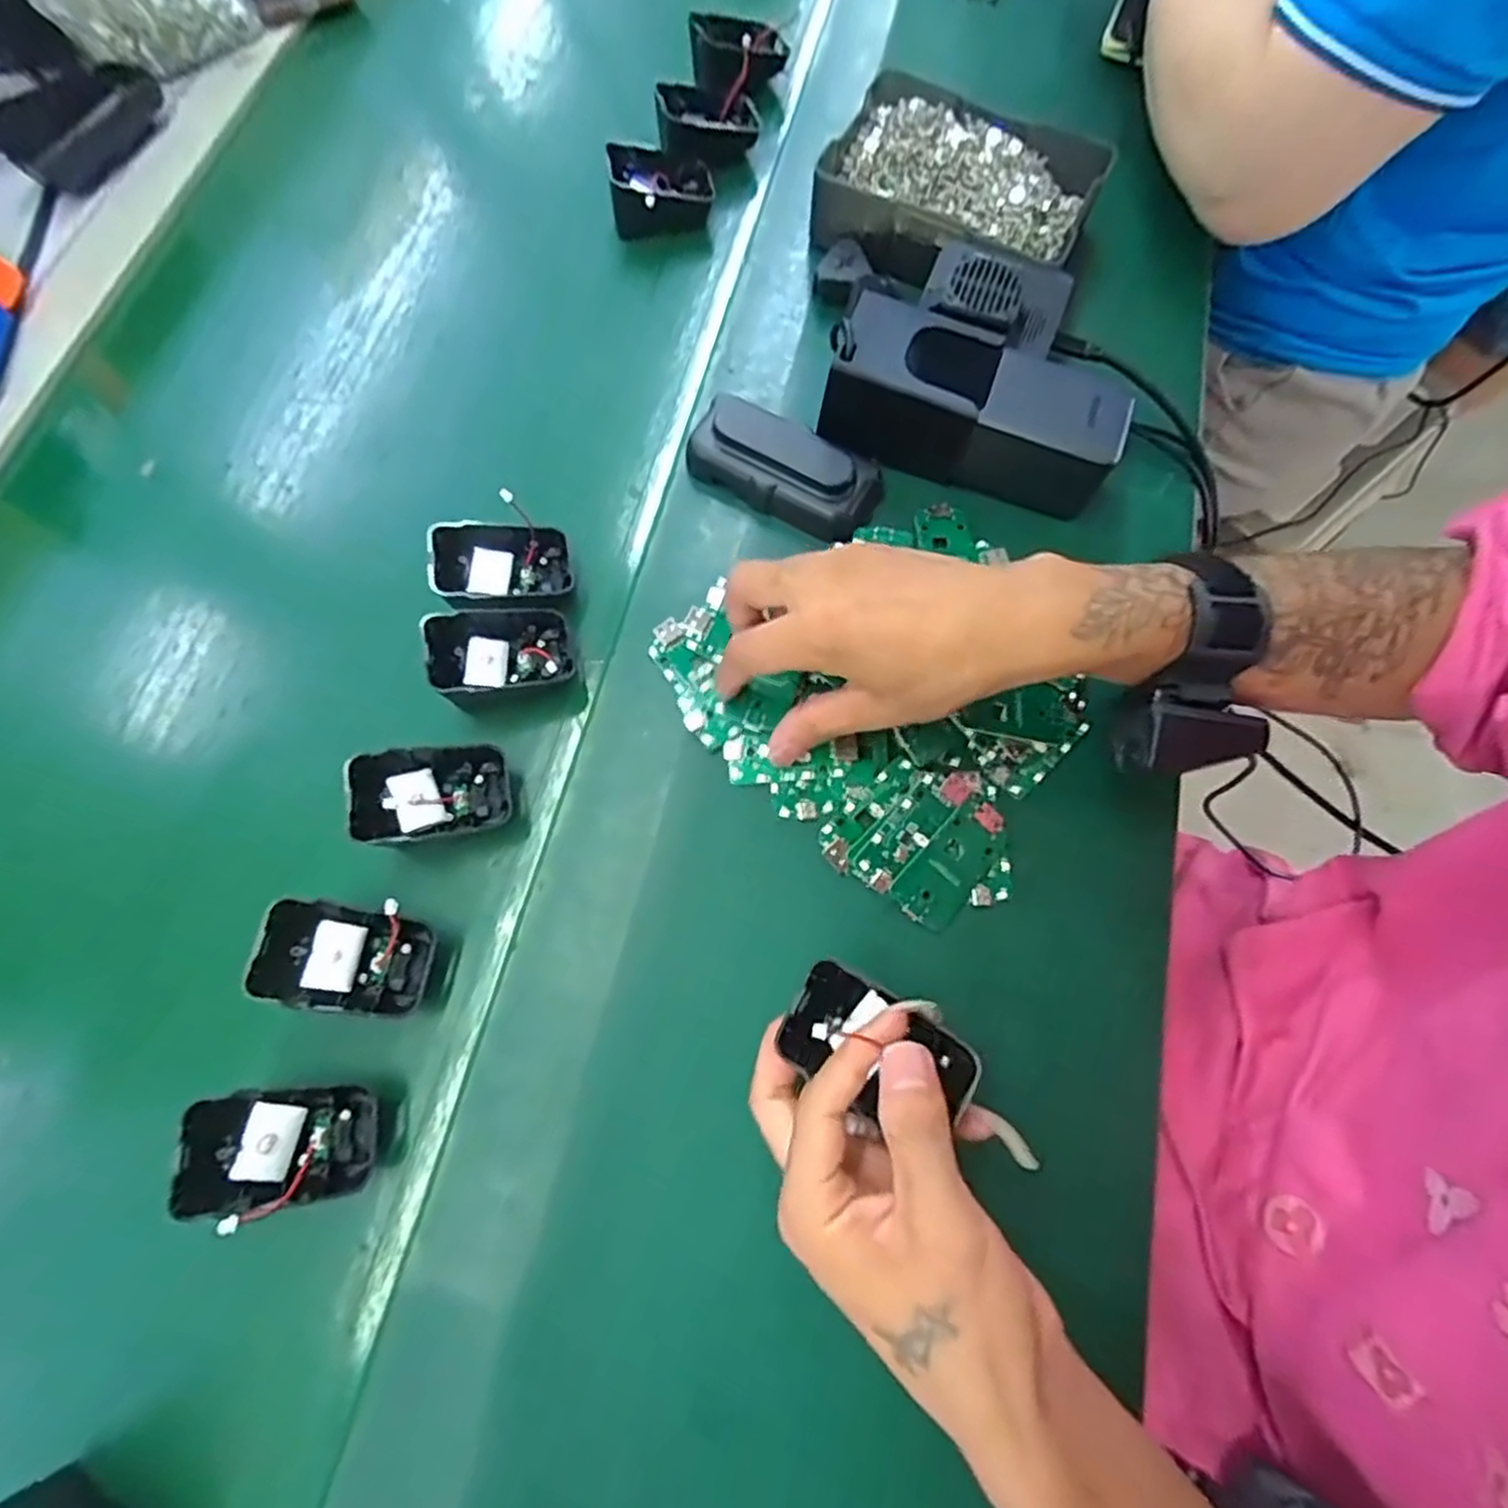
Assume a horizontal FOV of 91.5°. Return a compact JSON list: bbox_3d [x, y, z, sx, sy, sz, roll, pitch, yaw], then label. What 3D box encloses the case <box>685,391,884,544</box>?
[{"bbox_3d":[0.017,-0.160,0.409,0.103,0.030,0.054,31,76,11],"label":"case"}]

